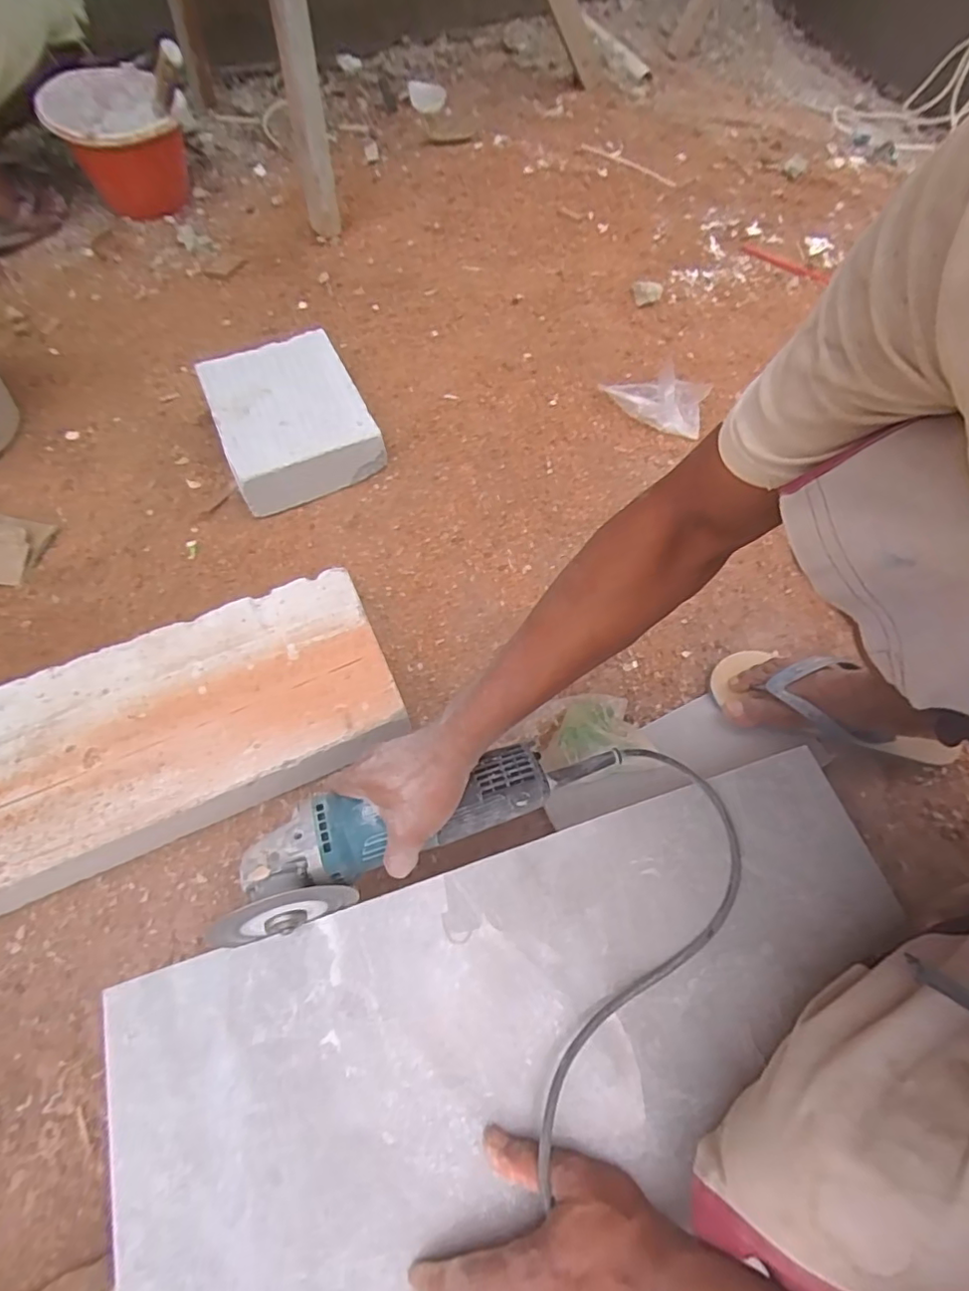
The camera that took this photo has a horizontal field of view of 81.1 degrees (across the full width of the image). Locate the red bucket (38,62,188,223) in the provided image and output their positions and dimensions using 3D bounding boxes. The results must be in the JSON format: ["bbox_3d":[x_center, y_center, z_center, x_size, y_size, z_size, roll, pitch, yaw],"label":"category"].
[{"bbox_3d":[-0.700,-0.967,1.098,0.211,0.180,0.213,-22,64,-12],"label":"red bucket"}]

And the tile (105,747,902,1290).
[{"bbox_3d":[0.056,0.317,0.392,0.581,0.009,0.337,-16,66,-9],"label":"tile"}]

